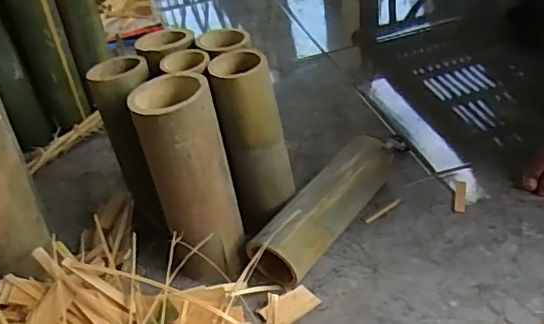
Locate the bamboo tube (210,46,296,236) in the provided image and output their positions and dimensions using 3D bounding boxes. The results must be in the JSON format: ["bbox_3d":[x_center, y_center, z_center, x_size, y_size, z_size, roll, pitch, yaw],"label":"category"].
[{"bbox_3d":[-0.025,-0.032,0.780,0.086,0.228,0.102,-10,38,-3],"label":"bamboo tube"}]

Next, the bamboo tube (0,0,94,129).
[{"bbox_3d":[-0.423,-0.199,1.060,0.085,0.305,0.082,-23,40,-18],"label":"bamboo tube"}]

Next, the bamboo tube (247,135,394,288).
[{"bbox_3d":[0.078,0.063,0.820,0.079,0.090,0.308,21,46,32],"label":"bamboo tube"}]

